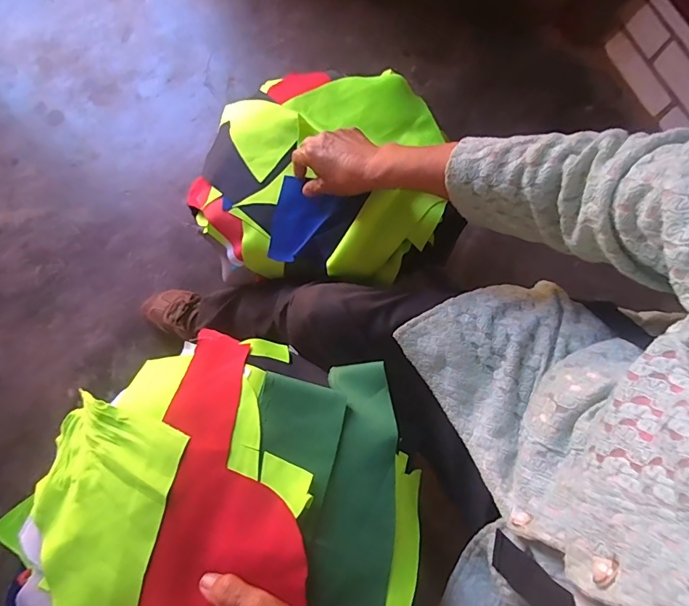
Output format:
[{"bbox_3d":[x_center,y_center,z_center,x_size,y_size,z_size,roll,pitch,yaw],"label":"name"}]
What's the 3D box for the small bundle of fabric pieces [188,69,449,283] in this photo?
[{"bbox_3d":[-0.039,-0.190,0.588,0.329,0.104,0.315,4,74,0],"label":"small bundle of fabric pieces"}]

